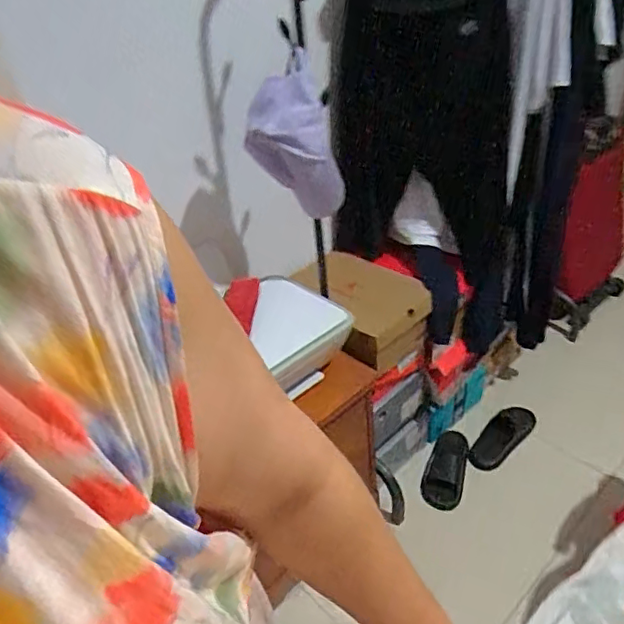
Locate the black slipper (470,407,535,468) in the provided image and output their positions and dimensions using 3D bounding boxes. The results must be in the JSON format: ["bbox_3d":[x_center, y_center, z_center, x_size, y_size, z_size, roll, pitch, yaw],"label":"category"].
[{"bbox_3d":[0.565,0.360,1.677,0.254,0.062,0.089,-32,43,-31],"label":"black slipper"}]

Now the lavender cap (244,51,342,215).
[{"bbox_3d":[-0.034,-0.307,1.098,0.163,0.313,0.150,-4,36,3],"label":"lavender cap"}]

